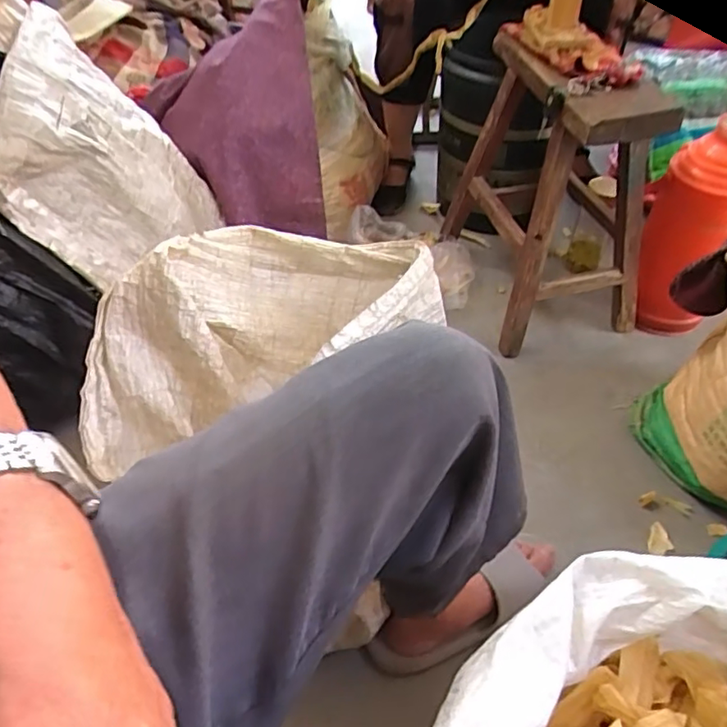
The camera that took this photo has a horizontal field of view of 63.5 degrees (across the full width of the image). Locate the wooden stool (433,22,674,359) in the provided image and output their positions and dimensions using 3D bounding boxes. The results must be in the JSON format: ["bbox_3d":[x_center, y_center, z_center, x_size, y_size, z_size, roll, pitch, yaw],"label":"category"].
[{"bbox_3d":[0.339,-0.308,1.061,0.251,0.437,0.371,-11,46,-9],"label":"wooden stool"}]

